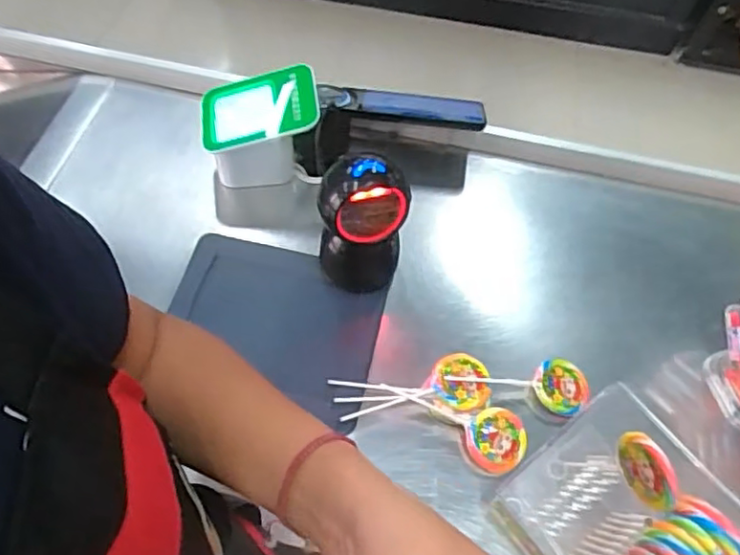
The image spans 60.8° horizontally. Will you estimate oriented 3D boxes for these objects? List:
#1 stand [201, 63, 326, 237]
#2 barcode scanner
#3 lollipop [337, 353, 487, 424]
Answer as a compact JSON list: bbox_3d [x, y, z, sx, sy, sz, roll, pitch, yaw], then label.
[{"bbox_3d":[-0.129,-0.150,0.769,0.138,0.133,0.157,1,59,-3],"label":"stand"},{"bbox_3d":[-0.009,-0.050,0.676,0.092,0.149,0.079,5,59,0],"label":"barcode scanner"},{"bbox_3d":[0.047,0.110,0.647,0.148,0.018,0.060,-2,59,-5],"label":"lollipop"}]

